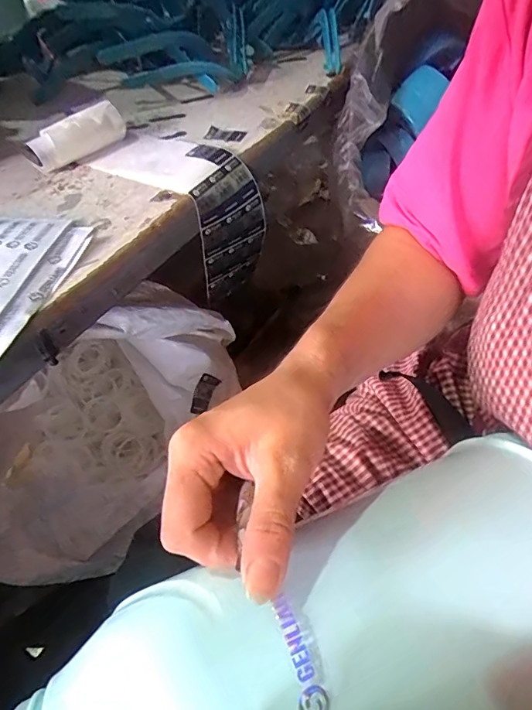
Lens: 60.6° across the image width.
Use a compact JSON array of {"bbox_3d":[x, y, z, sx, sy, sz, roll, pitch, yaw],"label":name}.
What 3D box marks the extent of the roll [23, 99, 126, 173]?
[{"bbox_3d":[-0.240,-0.280,0.578,0.048,0.039,0.132,29,56,24],"label":"roll"}]

